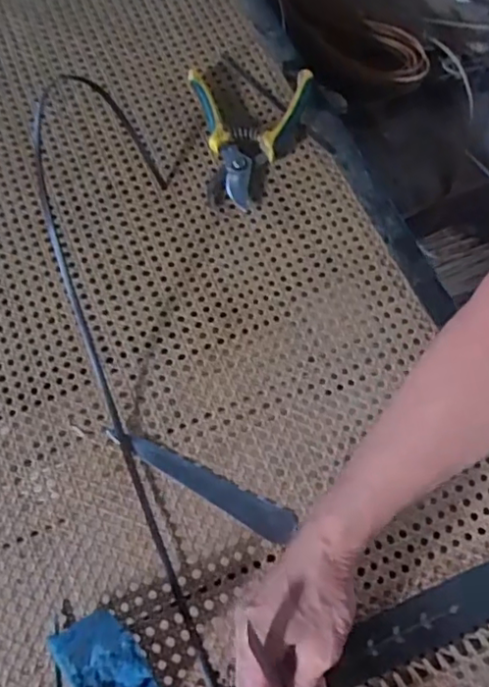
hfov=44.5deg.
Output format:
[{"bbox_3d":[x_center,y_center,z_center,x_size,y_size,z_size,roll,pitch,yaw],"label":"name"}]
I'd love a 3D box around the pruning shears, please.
[{"bbox_3d":[-0.005,-0.225,0.636,0.133,0.032,0.160,8,70,5],"label":"pruning shears"}]

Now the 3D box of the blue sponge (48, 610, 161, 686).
[{"bbox_3d":[-0.097,0.253,0.445,0.058,0.056,0.108,-34,72,-10],"label":"blue sponge"}]

